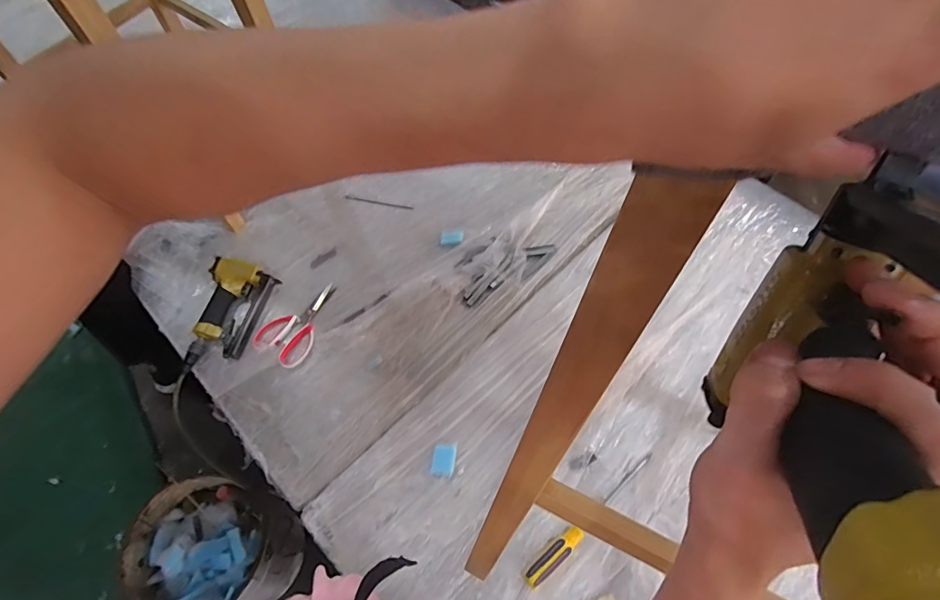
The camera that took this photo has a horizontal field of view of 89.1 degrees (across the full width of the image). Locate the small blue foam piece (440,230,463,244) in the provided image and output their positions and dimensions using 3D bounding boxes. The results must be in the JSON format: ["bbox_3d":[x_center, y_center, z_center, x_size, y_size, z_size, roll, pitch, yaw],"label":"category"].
[{"bbox_3d":[-0.038,-0.135,1.029,0.048,0.004,0.035,-1,59,-3],"label":"small blue foam piece"}]

